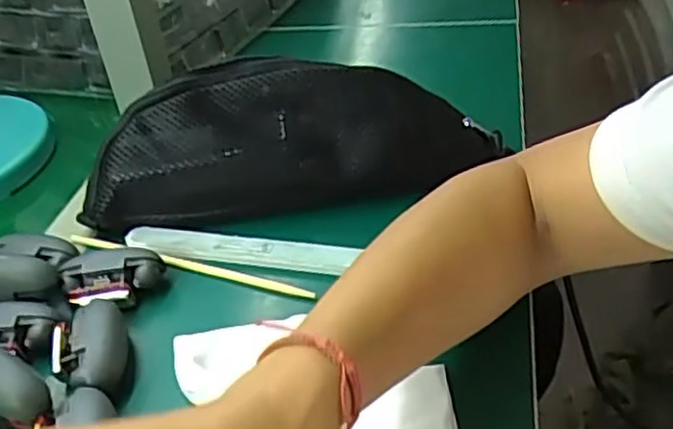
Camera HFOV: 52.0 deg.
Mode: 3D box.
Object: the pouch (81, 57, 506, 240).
[{"bbox_3d":[-0.033,-0.052,0.488,0.293,0.090,0.066,-8,38,0],"label":"pouch"}]

